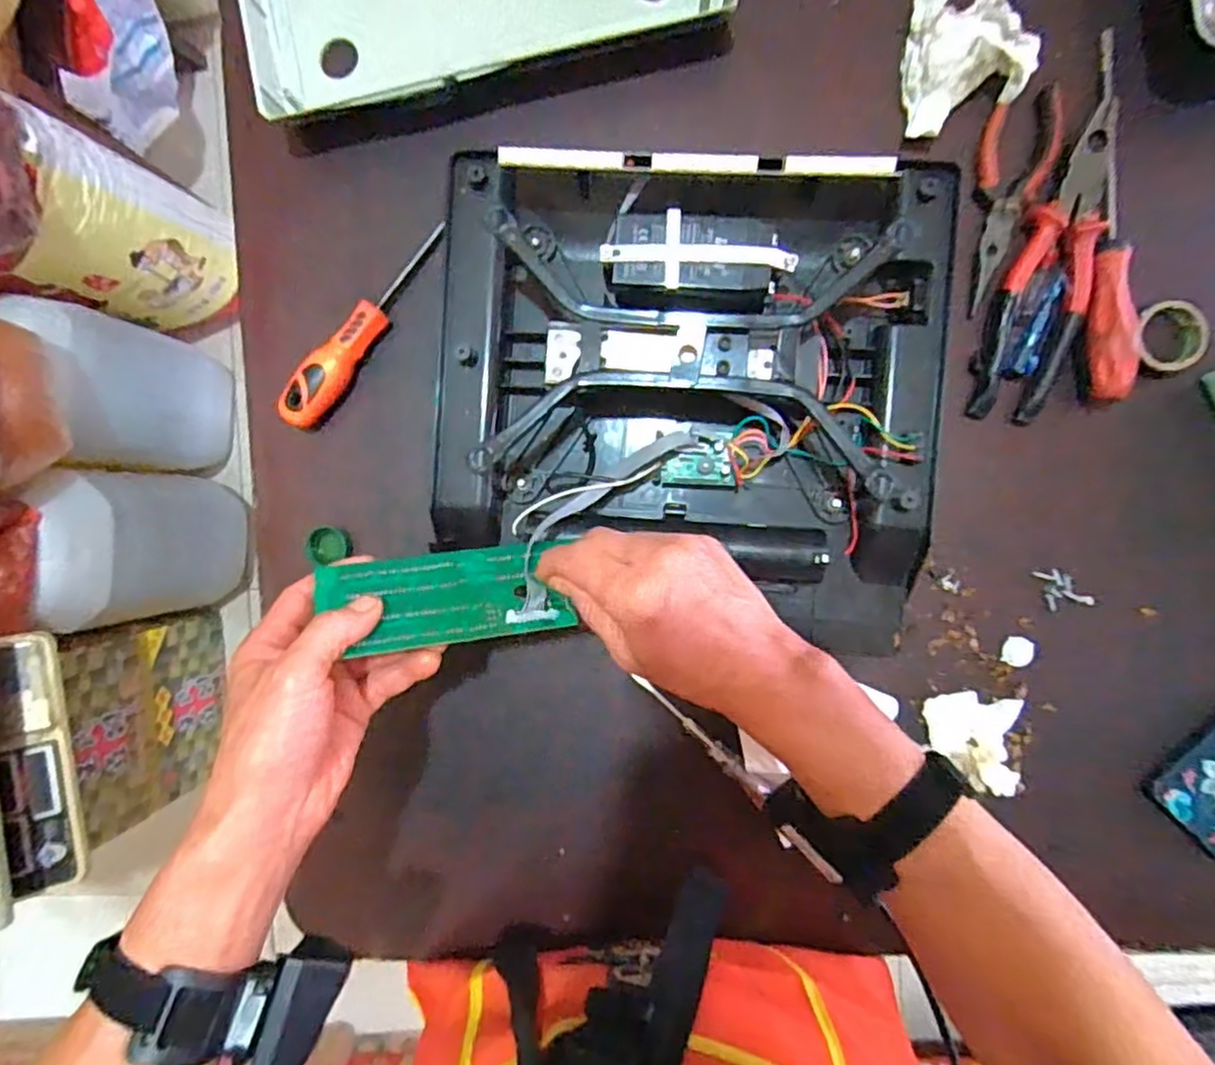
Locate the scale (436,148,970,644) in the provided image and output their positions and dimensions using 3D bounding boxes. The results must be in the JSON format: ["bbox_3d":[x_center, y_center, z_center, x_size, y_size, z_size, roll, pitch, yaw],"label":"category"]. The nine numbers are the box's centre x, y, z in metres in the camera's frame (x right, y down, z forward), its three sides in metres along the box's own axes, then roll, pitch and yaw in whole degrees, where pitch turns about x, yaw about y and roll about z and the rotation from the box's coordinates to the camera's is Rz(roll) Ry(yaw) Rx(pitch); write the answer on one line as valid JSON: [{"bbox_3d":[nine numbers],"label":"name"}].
[{"bbox_3d":[0.051,-0.086,0.473,0.334,0.098,0.317,4,92,4],"label":"scale"}]

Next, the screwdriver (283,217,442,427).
[{"bbox_3d":[-0.184,-0.155,0.509,0.030,0.030,0.176,36,94,2],"label":"screwdriver"}]

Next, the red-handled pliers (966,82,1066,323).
[{"bbox_3d":[0.274,-0.233,0.481,0.047,0.016,0.156,16,93,3],"label":"red-handled pliers"}]

